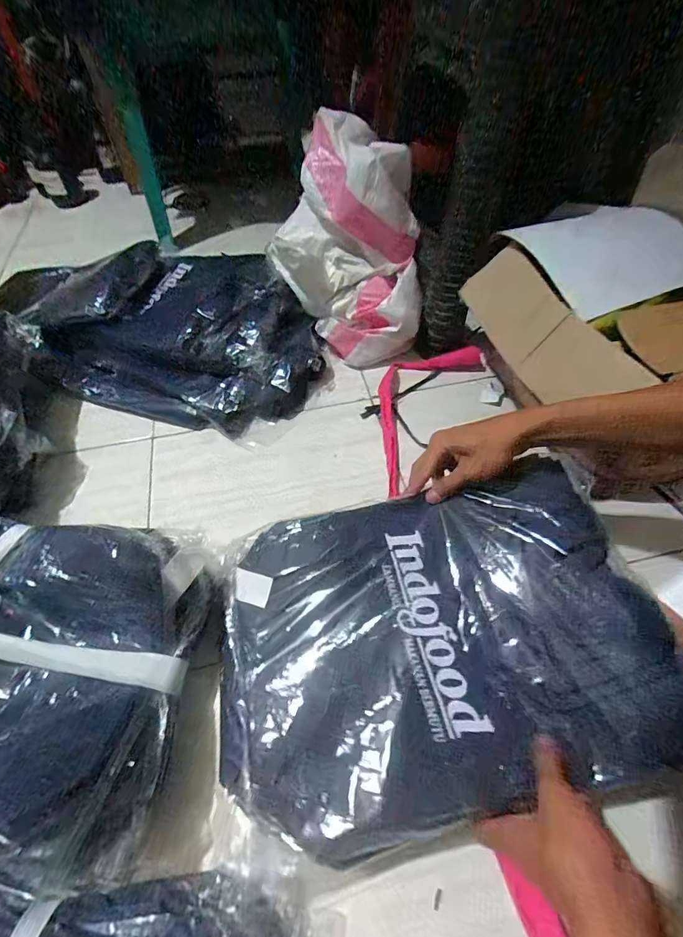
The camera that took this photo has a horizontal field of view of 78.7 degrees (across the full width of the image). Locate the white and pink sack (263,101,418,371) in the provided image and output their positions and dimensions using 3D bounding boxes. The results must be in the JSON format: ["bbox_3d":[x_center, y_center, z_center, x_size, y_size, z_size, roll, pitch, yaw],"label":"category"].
[{"bbox_3d":[0.019,-0.396,0.771,0.242,0.327,0.253,-1,53,1],"label":"white and pink sack"}]

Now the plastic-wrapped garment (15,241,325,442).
[{"bbox_3d":[-0.271,-0.265,0.799,0.482,0.144,0.370,12,55,10],"label":"plastic-wrapped garment"}]

